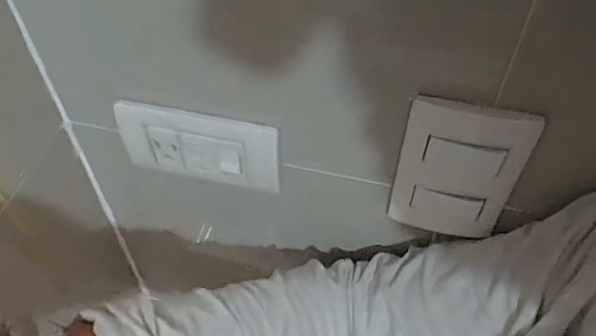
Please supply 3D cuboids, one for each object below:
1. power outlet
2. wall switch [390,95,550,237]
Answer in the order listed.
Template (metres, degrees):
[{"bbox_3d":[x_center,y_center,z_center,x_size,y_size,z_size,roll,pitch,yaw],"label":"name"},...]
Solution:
[{"bbox_3d":[-0.070,-0.013,0.383,0.115,0.061,0.010,12,52,8],"label":"power outlet"},{"bbox_3d":[0.094,0.004,0.333,0.068,0.106,0.009,14,53,10],"label":"wall switch"}]

